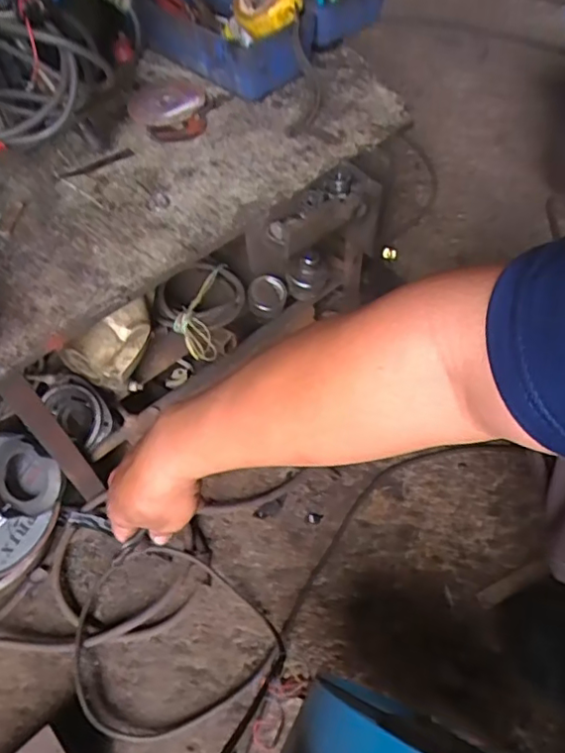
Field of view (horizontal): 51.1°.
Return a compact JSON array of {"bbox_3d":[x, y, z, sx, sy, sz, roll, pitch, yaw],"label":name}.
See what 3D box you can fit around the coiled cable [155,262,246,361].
[{"bbox_3d":[-0.103,-0.090,0.757,0.098,0.044,0.139,14,56,15],"label":"coiled cable"}]

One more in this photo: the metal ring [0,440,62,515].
[{"bbox_3d":[-0.296,0.114,0.686,0.094,0.024,0.085,32,104,16],"label":"metal ring"}]

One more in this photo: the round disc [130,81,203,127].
[{"bbox_3d":[-0.138,-0.326,0.701,0.088,0.008,0.088,-2,55,2],"label":"round disc"}]

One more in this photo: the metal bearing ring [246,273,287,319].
[{"bbox_3d":[-0.020,-0.104,0.775,0.050,0.021,0.059,2,54,6],"label":"metal bearing ring"}]

